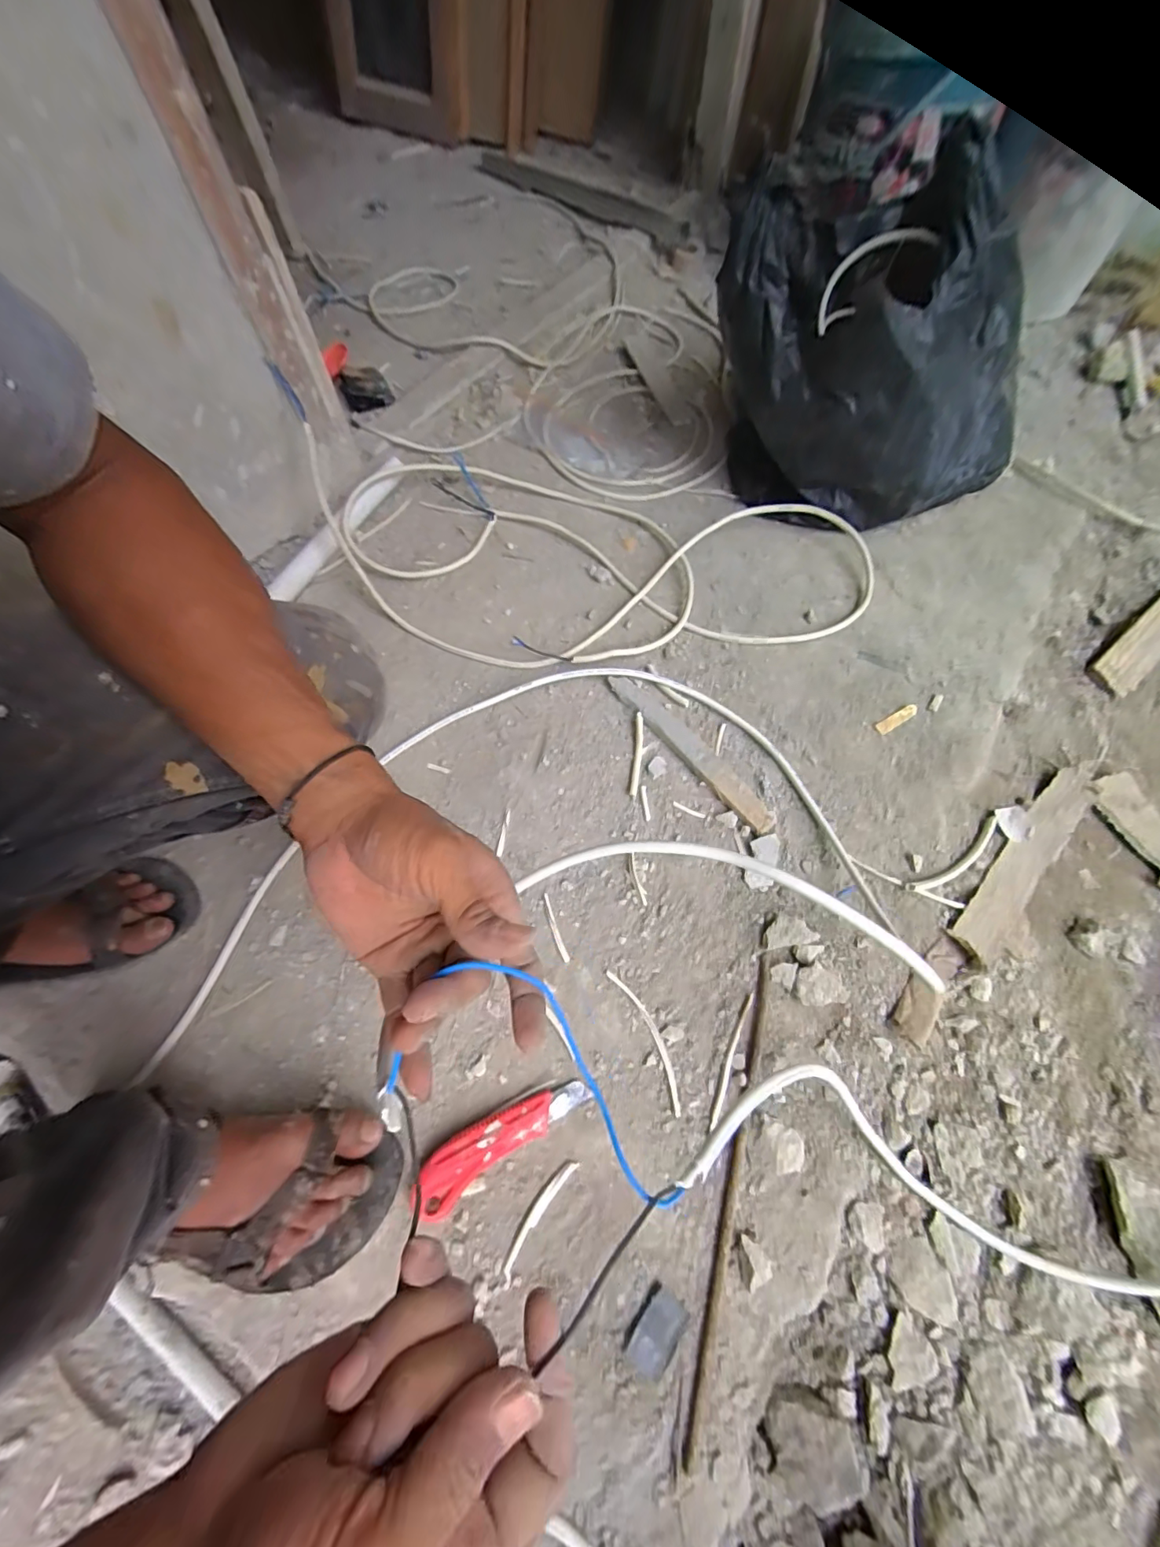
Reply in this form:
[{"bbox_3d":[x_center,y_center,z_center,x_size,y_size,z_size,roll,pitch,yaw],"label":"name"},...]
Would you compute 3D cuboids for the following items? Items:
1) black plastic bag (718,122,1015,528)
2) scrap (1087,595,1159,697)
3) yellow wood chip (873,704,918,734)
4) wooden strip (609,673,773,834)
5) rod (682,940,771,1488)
[{"bbox_3d":[0.408,-0.564,0.699,0.393,0.303,0.320,27,67,13],"label":"black plastic bag"},{"bbox_3d":[0.812,-0.211,0.708,0.306,0.019,0.057,-37,69,-17],"label":"scrap"},{"bbox_3d":[0.391,-0.067,0.626,0.062,0.006,0.016,-29,67,-13],"label":"yellow wood chip"},{"bbox_3d":[0.129,-0.032,0.602,0.034,0.018,0.252,-34,68,-16],"label":"wooden strip"},{"bbox_3d":[0.132,0.338,0.430,0.013,0.008,0.355,16,65,8],"label":"rod"}]

